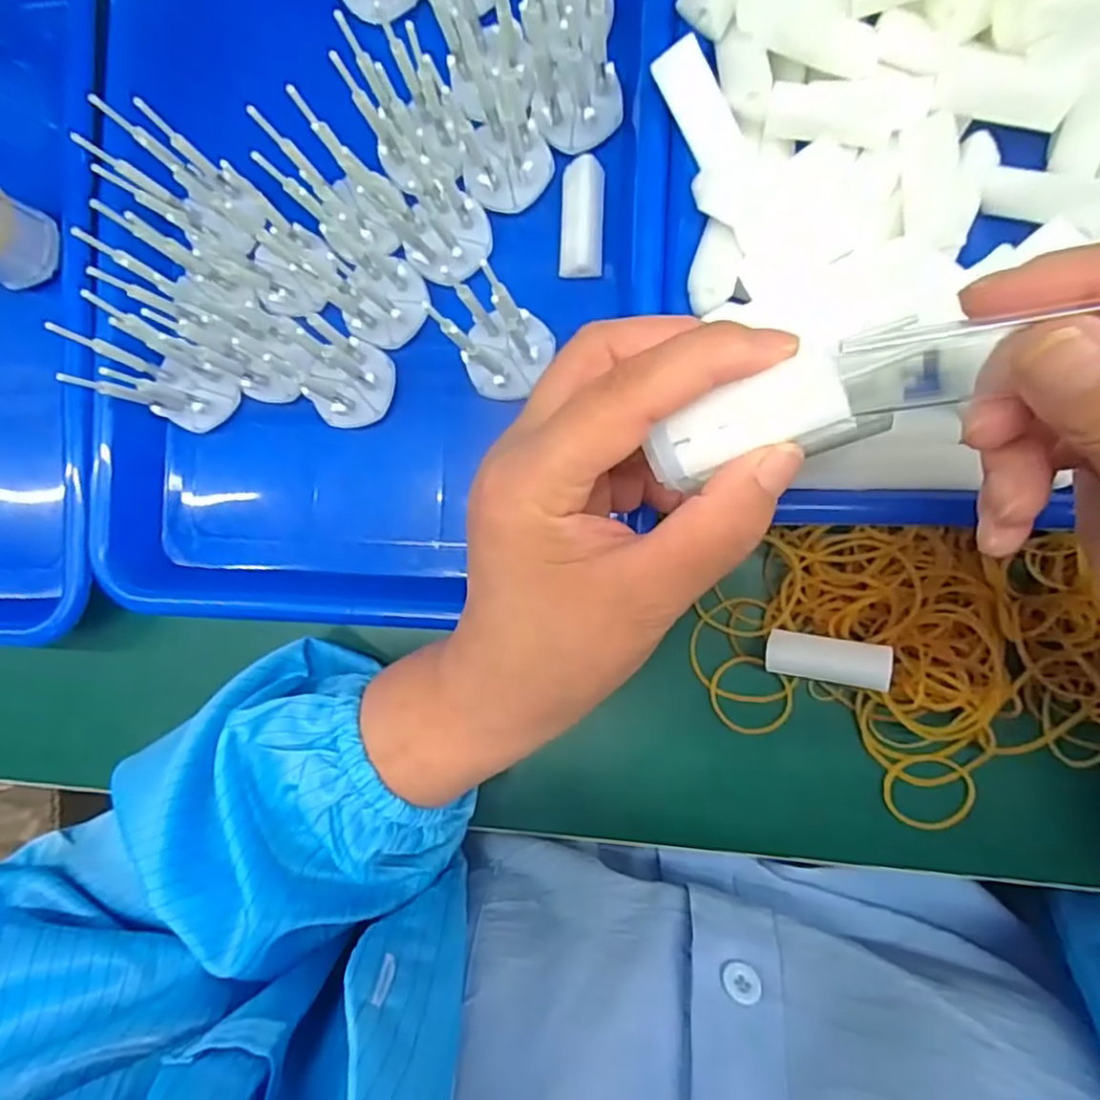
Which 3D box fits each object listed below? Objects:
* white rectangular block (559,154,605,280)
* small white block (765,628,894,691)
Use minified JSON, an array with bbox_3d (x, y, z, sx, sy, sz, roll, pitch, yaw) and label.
[{"bbox_3d":[0.013,-0.140,0.293,0.018,0.016,0.047,2,88,9],"label":"white rectangular block"},{"bbox_3d":[0.109,0.043,0.275,0.045,0.019,0.017,8,89,9],"label":"small white block"}]

